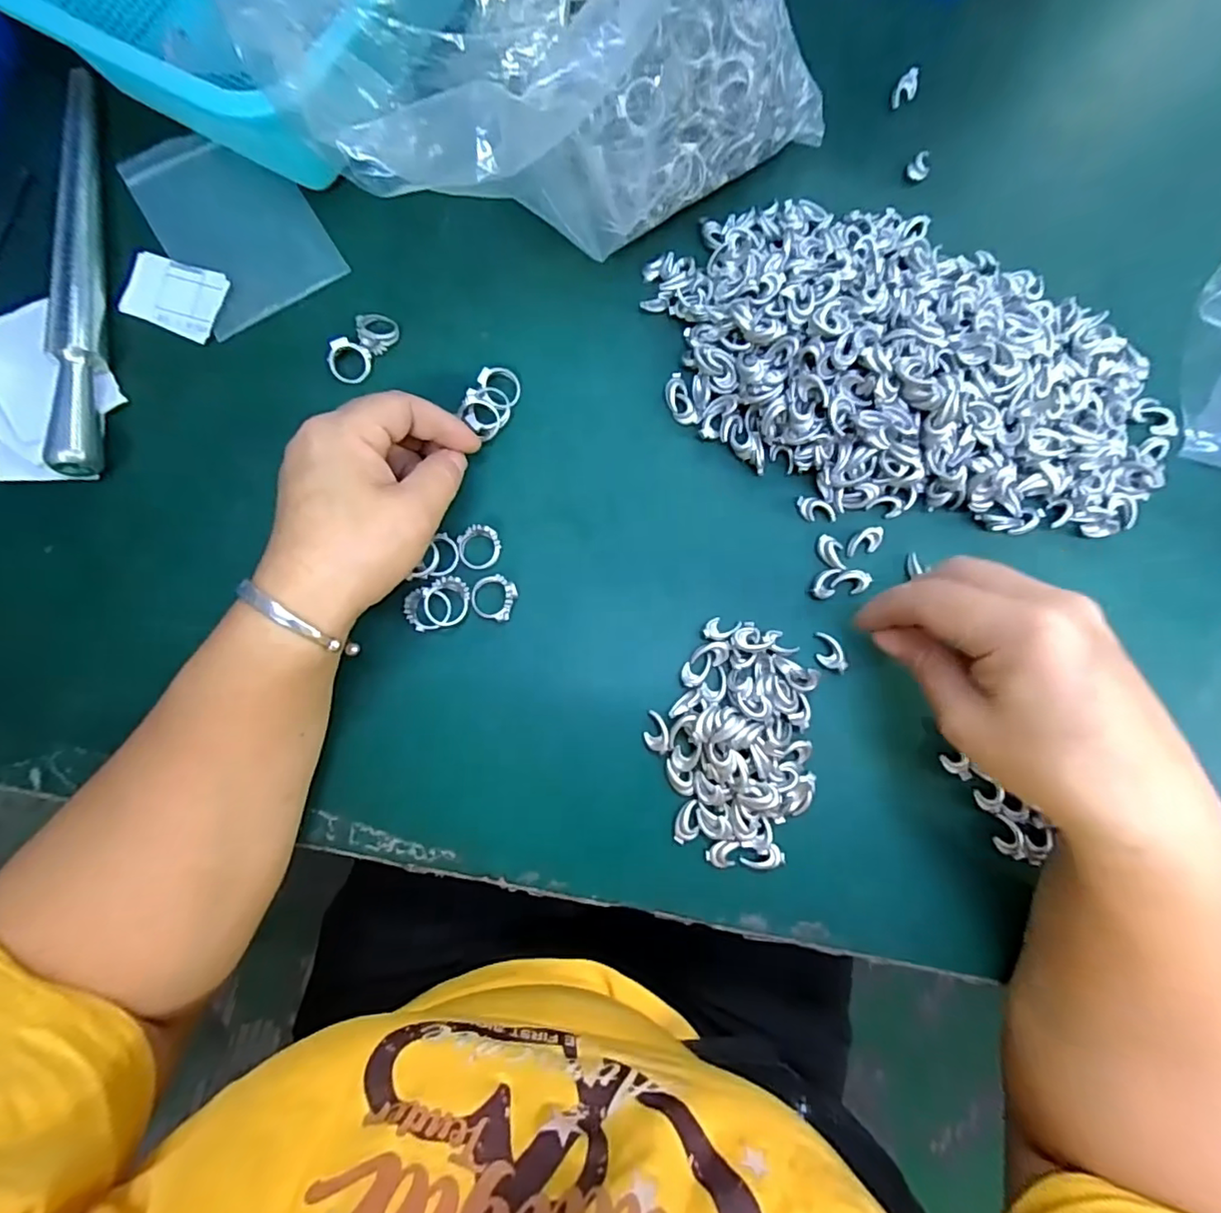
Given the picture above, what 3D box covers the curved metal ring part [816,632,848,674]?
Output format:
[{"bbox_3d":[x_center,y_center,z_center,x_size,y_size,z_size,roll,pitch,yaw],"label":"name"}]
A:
[{"bbox_3d":[0.110,0.023,0.285,0.012,0.004,0.021,-13,84,-1],"label":"curved metal ring part"}]

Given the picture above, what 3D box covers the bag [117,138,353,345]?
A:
[{"bbox_3d":[-0.210,-0.216,0.316,0.078,0.004,0.123,-32,83,-5],"label":"bag"}]

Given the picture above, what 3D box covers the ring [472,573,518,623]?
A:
[{"bbox_3d":[-0.059,-0.005,0.288,0.021,0.011,0.023,0,91,8],"label":"ring"}]

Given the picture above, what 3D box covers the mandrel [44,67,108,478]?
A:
[{"bbox_3d":[-0.278,-0.176,0.300,0.017,0.022,0.222,-6,82,-1],"label":"mandrel"}]

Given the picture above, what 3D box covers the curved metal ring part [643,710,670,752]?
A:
[{"bbox_3d":[0.023,0.061,0.279,0.012,0.006,0.018,11,84,1],"label":"curved metal ring part"}]

